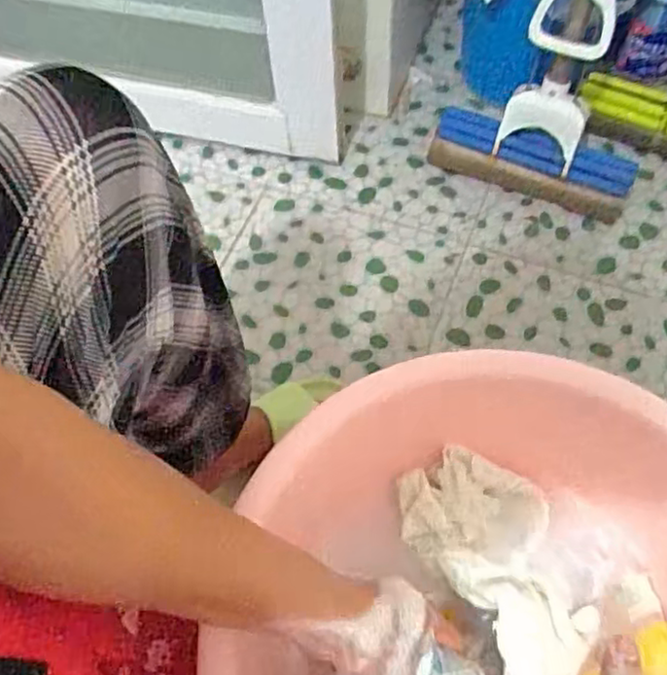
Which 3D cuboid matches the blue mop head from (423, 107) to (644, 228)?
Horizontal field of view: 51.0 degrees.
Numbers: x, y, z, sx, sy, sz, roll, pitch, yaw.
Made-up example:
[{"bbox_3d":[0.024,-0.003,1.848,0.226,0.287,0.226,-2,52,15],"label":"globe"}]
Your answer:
[{"bbox_3d":[0.262,-0.236,0.948,0.270,0.092,0.063,28,65,17],"label":"blue mop head"}]

